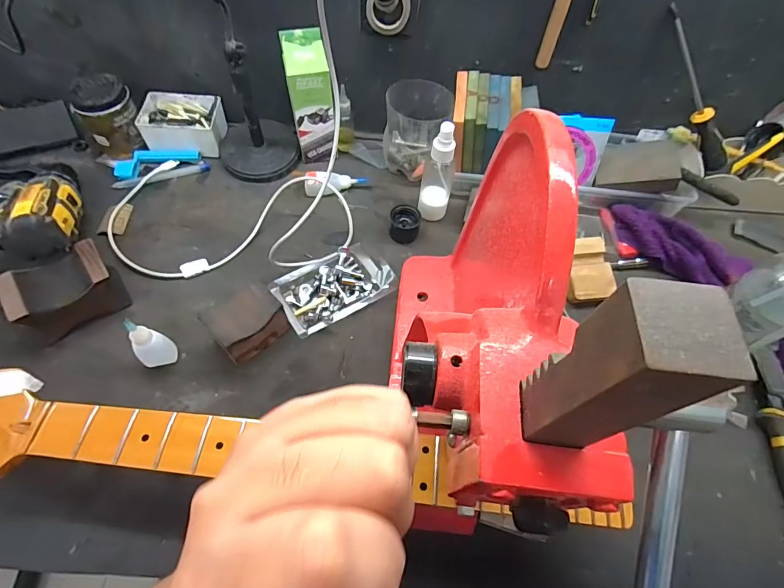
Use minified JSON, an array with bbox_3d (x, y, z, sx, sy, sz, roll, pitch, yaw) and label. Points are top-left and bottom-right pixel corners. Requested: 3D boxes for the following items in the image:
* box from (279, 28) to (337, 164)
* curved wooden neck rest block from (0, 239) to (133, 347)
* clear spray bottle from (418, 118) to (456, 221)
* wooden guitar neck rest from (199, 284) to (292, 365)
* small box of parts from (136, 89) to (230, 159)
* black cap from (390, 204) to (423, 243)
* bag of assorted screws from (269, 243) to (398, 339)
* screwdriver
[{"bbox_3d":[-0.112,-0.263,0.564,0.054,0.156,0.059,-14,62,-12],"label":"box"},{"bbox_3d":[-0.353,-0.002,0.447,0.095,0.059,0.063,-36,68,-22],"label":"curved wooden neck rest block"},{"bbox_3d":[0.060,-0.154,0.526,0.042,0.139,0.046,10,60,2],"label":"clear spray bottle"},{"bbox_3d":[-0.158,0.032,0.447,0.075,0.057,0.052,-37,69,-22],"label":"wooden guitar neck rest"},{"bbox_3d":[-0.303,-0.247,0.601,0.105,0.046,0.085,1,60,-3],"label":"small box of parts"},{"bbox_3d":[0.017,-0.093,0.549,0.038,0.036,0.033,17,60,5],"label":"black cap"},{"bbox_3d":[-0.068,-0.011,0.499,0.137,0.021,0.080,-29,66,-19],"label":"bag of assorted screws"},{"bbox_3d":[0.396,-0.260,0.532,0.231,0.025,0.025,50,59,-27],"label":"screwdriver"}]

